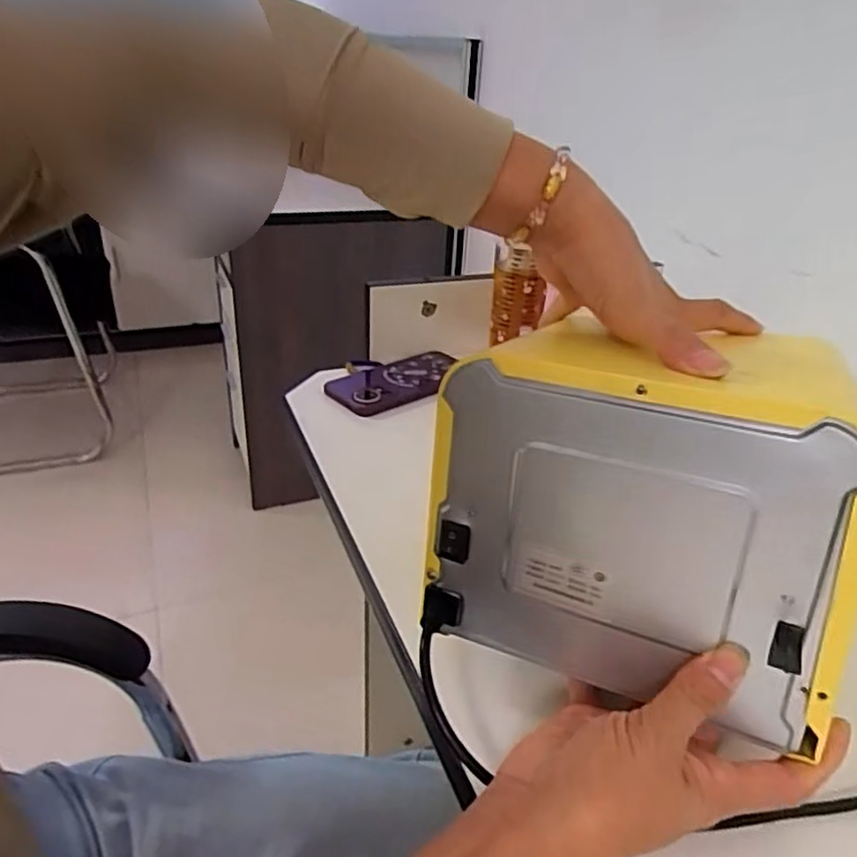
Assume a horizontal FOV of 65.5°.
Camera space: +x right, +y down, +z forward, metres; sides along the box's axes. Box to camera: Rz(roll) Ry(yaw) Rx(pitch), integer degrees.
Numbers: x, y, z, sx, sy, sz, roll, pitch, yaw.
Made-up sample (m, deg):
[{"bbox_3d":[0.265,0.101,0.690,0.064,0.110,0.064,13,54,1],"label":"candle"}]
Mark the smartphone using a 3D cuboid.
[{"bbox_3d":[-0.027,-0.049,0.721,0.159,0.016,0.078,-15,34,-29],"label":"smartphone"}]

